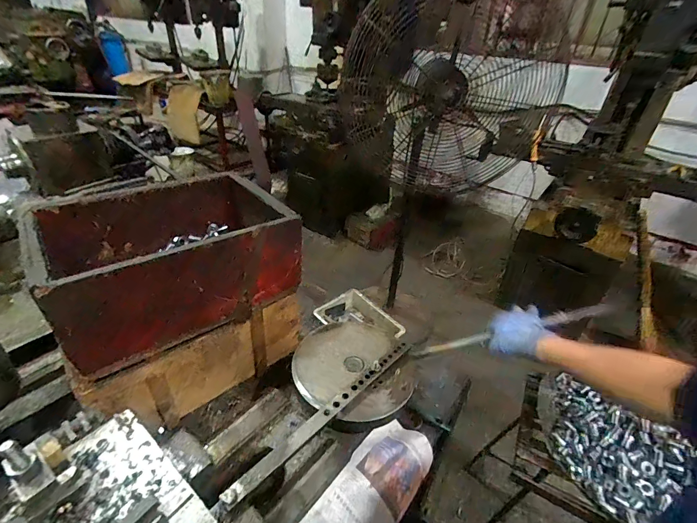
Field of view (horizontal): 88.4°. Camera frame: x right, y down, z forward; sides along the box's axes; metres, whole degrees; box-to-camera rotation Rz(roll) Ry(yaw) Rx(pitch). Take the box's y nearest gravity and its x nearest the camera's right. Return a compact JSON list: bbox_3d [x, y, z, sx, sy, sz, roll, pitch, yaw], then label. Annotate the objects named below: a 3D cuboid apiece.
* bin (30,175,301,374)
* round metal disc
[{"bbox_3d":[-0.280,-0.017,0.603,0.363,0.159,0.255,-22,42,-33],"label":"bin"},{"bbox_3d":[0.009,0.163,0.557,0.181,0.023,0.168,2,34,-2],"label":"round metal disc"}]

